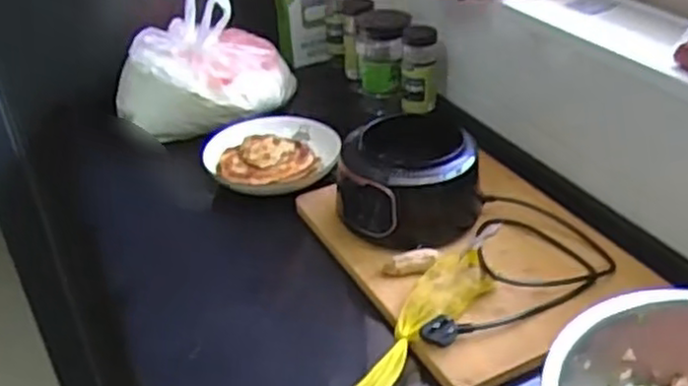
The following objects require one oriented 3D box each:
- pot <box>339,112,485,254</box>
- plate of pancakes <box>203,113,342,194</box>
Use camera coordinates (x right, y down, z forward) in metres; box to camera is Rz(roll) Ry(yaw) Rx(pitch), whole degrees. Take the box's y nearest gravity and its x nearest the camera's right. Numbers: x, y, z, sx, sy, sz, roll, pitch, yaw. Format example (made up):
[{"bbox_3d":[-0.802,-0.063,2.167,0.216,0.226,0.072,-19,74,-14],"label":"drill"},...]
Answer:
[{"bbox_3d":[0.084,-0.010,0.906,0.173,0.103,0.144,-9,34,-9],"label":"pot"},{"bbox_3d":[-0.103,-0.059,1.077,0.196,0.035,0.200,-2,33,1],"label":"plate of pancakes"}]

